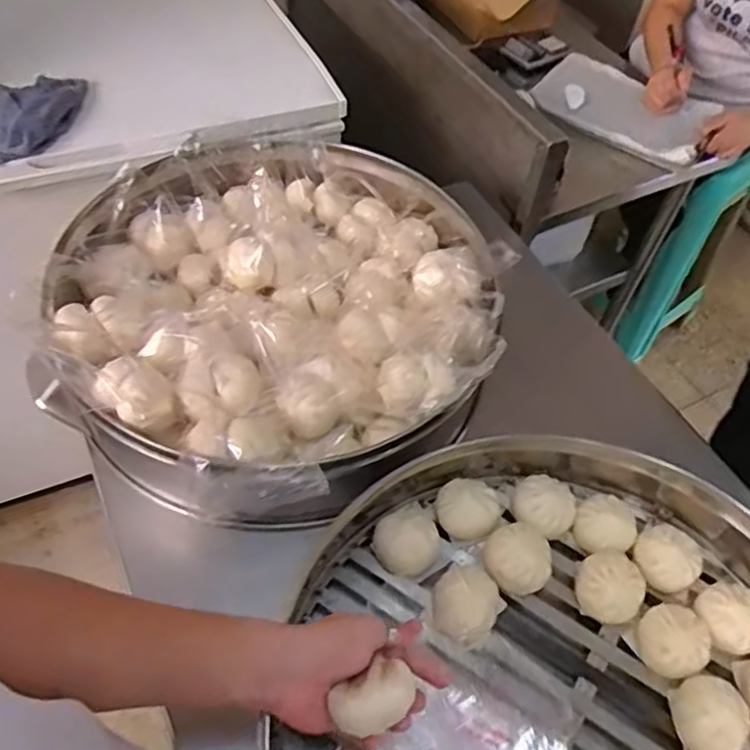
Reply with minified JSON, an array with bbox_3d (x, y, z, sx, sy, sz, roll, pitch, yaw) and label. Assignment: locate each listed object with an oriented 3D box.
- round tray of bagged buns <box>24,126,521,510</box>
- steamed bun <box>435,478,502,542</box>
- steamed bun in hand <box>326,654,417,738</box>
[{"bbox_3d":[-0.120,-0.118,0.802,0.525,0.118,0.526,2,53,-3],"label":"round tray of bagged buns"},{"bbox_3d":[0.100,0.142,0.705,0.066,0.032,0.060,2,53,-3],"label":"steamed bun"},{"bbox_3d":[-0.002,0.247,0.501,0.058,0.035,0.036,-31,61,-24],"label":"steamed bun in hand"}]

